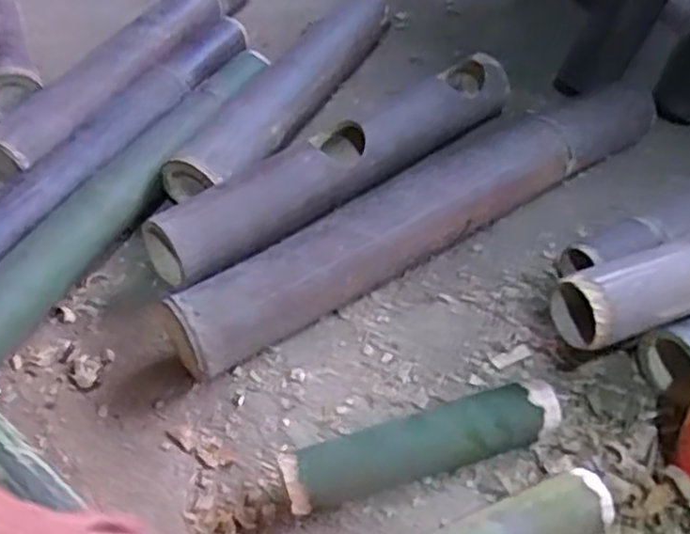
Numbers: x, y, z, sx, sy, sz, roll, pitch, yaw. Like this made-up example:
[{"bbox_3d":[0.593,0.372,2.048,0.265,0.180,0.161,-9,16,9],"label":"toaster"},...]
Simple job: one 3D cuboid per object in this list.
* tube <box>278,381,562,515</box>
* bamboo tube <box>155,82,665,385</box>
[{"bbox_3d":[0.060,0.137,0.596,0.224,0.054,0.054,-15,44,-12],"label":"tube"},{"bbox_3d":[0.097,-0.060,0.782,0.590,0.089,0.096,-28,48,-23],"label":"bamboo tube"}]

